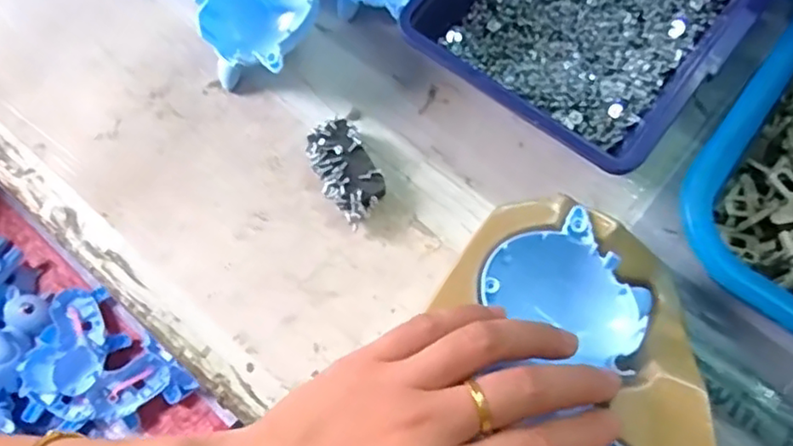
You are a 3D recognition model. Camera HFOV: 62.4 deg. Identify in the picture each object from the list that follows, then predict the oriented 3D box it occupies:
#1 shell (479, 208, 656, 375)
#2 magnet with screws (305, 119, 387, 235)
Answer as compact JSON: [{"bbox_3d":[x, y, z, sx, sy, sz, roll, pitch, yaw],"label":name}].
[{"bbox_3d":[0.079,0.033,0.296,0.060,0.018,0.070,-38,73,-11],"label":"shell"},{"bbox_3d":[-0.028,-0.028,0.360,0.030,0.018,0.058,-27,71,-8],"label":"magnet with screws"}]

